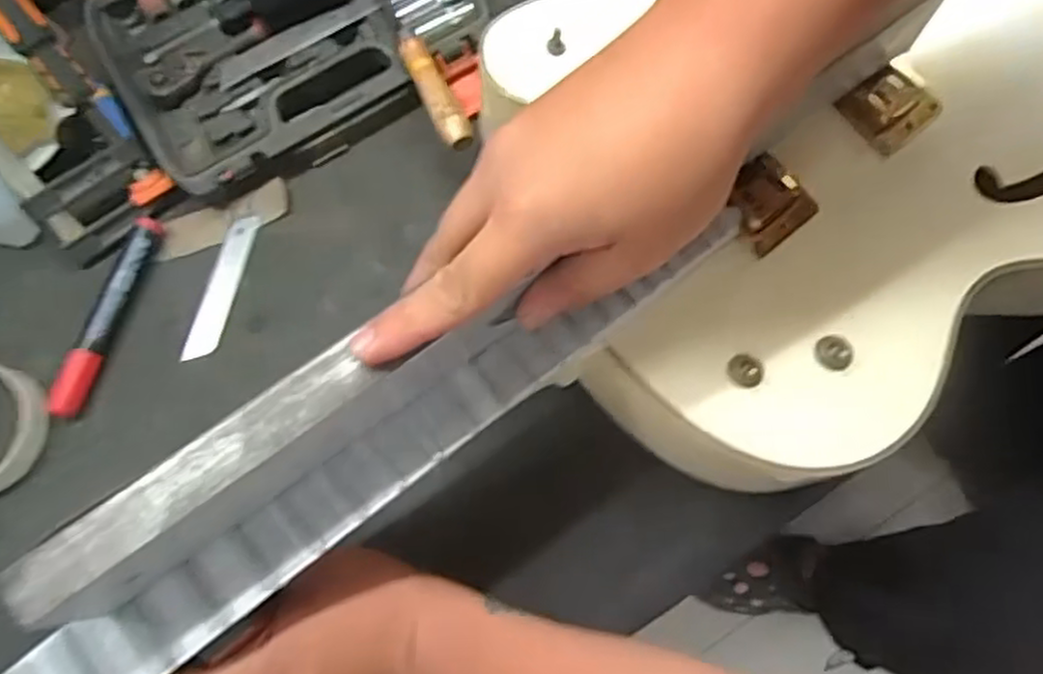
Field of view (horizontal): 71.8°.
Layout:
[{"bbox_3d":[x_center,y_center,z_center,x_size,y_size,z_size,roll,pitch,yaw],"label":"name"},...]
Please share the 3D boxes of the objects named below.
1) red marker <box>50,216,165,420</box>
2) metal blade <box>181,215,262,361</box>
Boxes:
[{"bbox_3d":[-0.267,-0.017,0.460,0.020,0.013,0.136,14,74,5],"label":"red marker"},{"bbox_3d":[-0.201,-0.034,0.482,0.023,0.004,0.102,13,77,3],"label":"metal blade"}]

